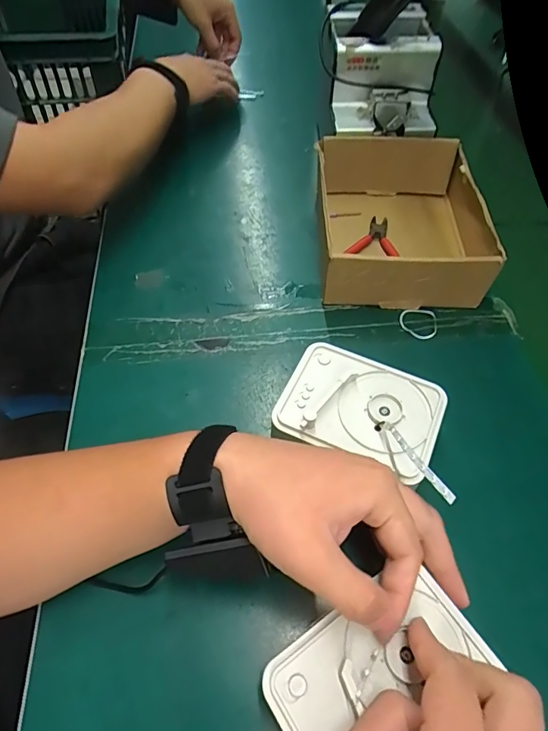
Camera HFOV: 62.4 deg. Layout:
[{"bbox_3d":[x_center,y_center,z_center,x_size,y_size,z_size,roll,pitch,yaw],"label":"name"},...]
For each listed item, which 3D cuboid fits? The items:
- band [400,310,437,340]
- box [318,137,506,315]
[{"bbox_3d":[0.151,-0.044,0.472,0.037,0.004,0.037,-3,65,6],"label":"band"},{"bbox_3d":[0.140,-0.163,0.514,0.174,0.075,0.206,2,55,-2],"label":"box"}]

